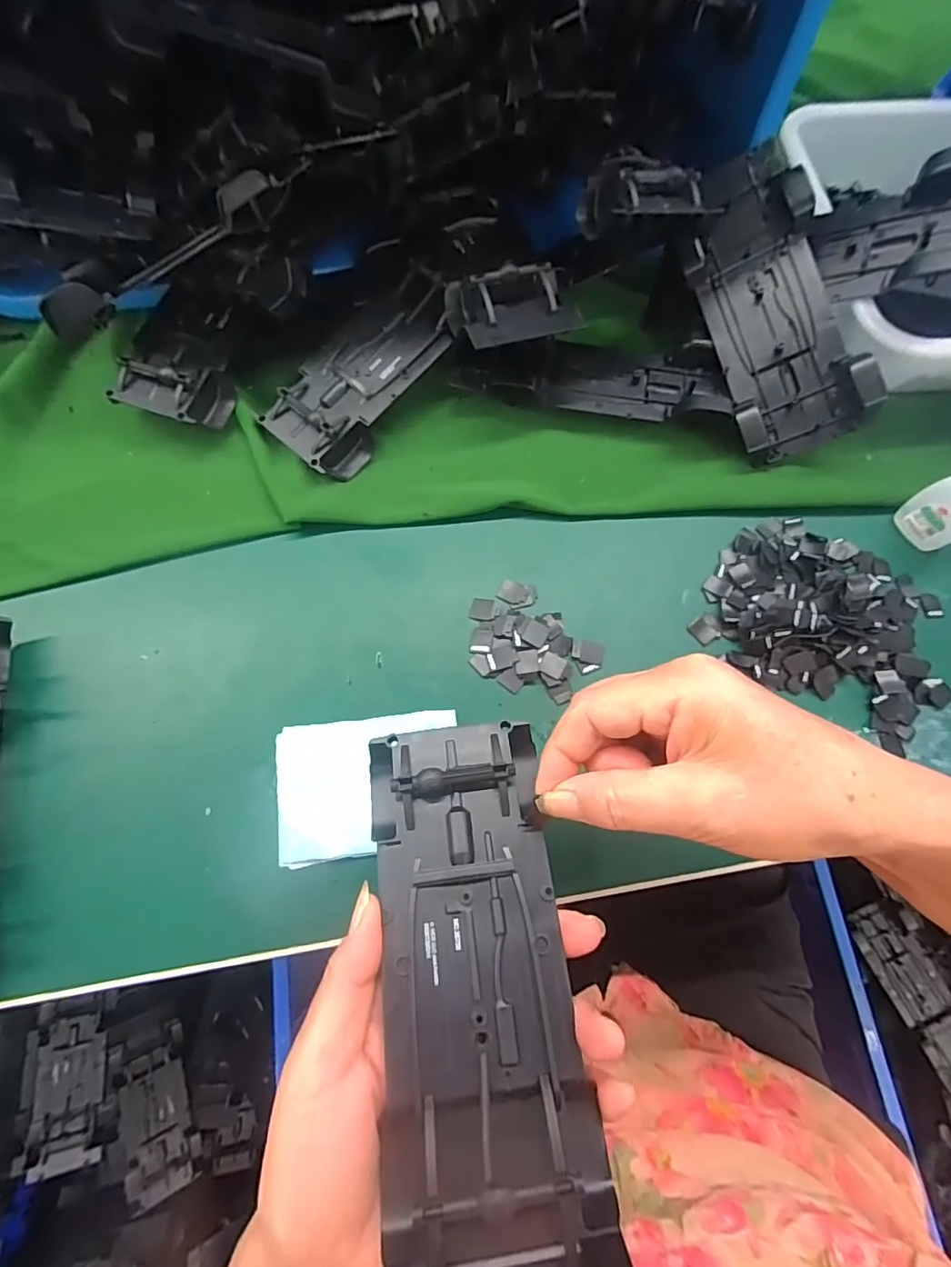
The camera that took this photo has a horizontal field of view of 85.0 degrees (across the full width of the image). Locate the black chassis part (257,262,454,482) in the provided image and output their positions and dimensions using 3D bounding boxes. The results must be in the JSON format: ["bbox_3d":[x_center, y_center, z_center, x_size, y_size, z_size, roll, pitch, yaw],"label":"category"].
[{"bbox_3d":[-0.074,-0.178,0.353,0.070,0.041,0.150,37,74,12],"label":"black chassis part"}]

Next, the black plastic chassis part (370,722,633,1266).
[{"bbox_3d":[0.000,0.131,0.193,0.072,0.032,0.192,-7,64,-3],"label":"black plastic chassis part"}]

